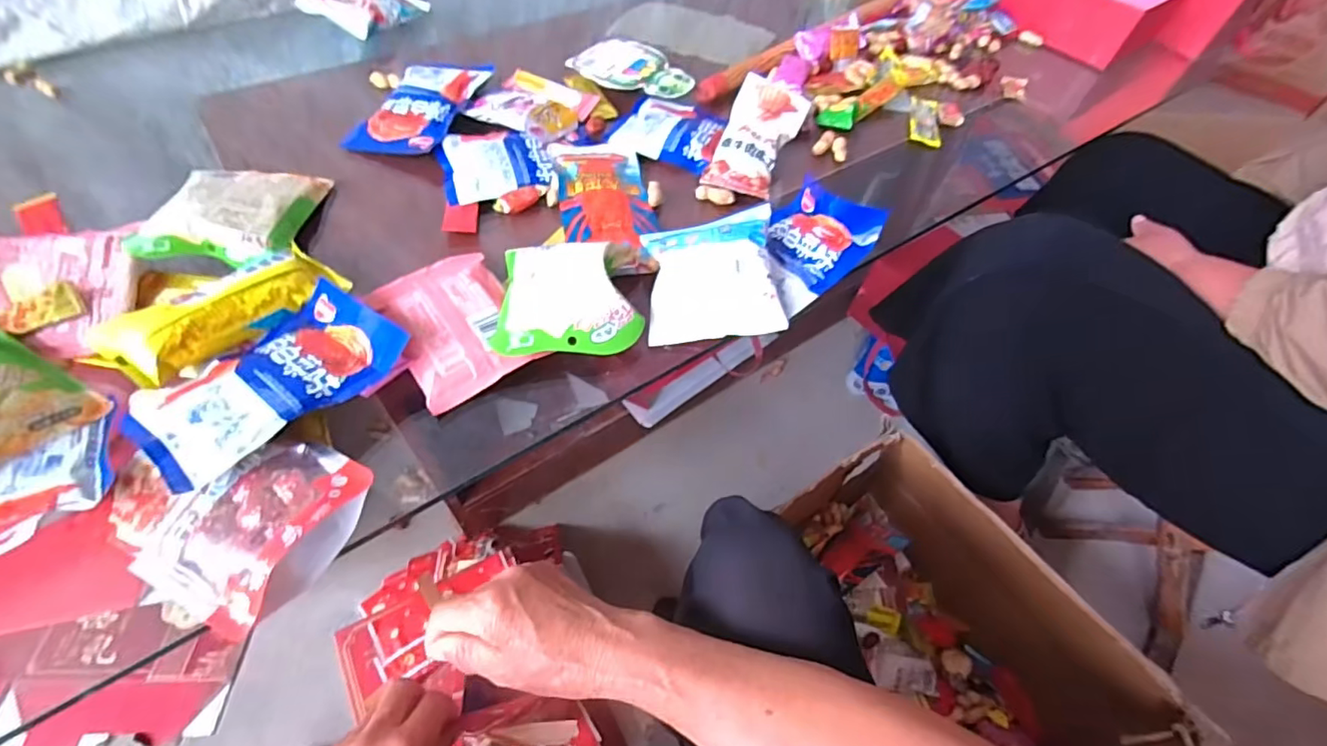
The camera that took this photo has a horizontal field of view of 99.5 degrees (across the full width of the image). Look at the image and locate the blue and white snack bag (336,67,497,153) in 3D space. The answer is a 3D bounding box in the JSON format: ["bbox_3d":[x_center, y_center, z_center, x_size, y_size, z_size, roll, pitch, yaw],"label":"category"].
[{"bbox_3d":[-0.283,-0.309,0.655,0.107,0.033,0.165,16,56,7],"label":"blue and white snack bag"}]

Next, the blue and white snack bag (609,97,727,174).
[{"bbox_3d":[0.012,-0.288,0.667,0.119,0.016,0.113,19,56,8],"label":"blue and white snack bag"}]

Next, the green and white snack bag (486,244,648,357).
[{"bbox_3d":[-0.081,-0.073,0.482,0.116,0.046,0.116,-2,56,-6],"label":"green and white snack bag"}]

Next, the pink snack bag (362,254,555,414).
[{"bbox_3d":[-0.179,-0.044,0.482,0.100,0.020,0.142,-29,62,-22],"label":"pink snack bag"}]

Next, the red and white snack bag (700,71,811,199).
[{"bbox_3d":[0.106,-0.260,0.629,0.079,0.025,0.138,24,82,-3],"label":"red and white snack bag"}]

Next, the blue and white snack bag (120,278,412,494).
[{"bbox_3d":[-0.295,0.000,0.416,0.115,0.021,0.168,35,60,18],"label":"blue and white snack bag"}]

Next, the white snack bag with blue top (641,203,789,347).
[{"bbox_3d":[0.044,-0.090,0.504,0.112,0.051,0.112,0,55,-5],"label":"white snack bag with blue top"}]

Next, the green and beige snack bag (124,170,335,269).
[{"bbox_3d":[-0.399,-0.156,0.529,0.119,0.037,0.140,2,55,-3],"label":"green and beige snack bag"}]

